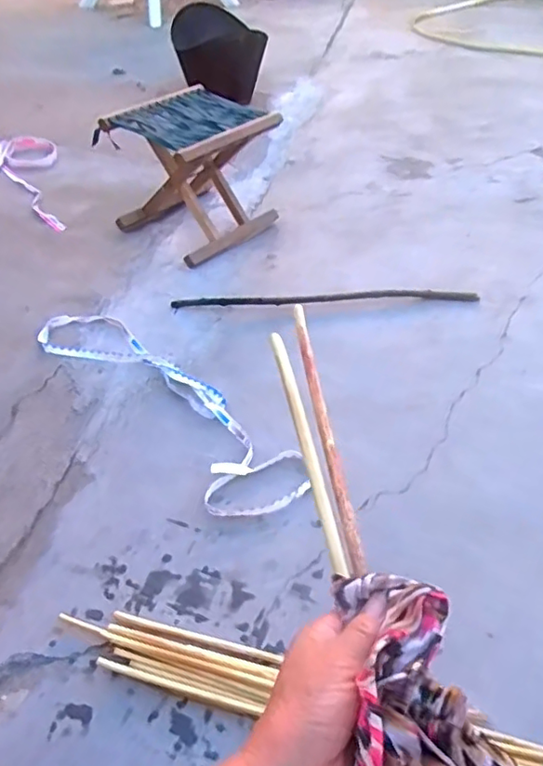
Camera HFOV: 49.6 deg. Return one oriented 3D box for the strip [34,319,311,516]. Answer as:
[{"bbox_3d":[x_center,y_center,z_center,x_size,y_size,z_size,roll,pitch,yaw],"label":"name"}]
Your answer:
[{"bbox_3d":[-0.205,0.029,1.096,0.174,0.025,0.667,-36,58,-28],"label":"strip"}]

